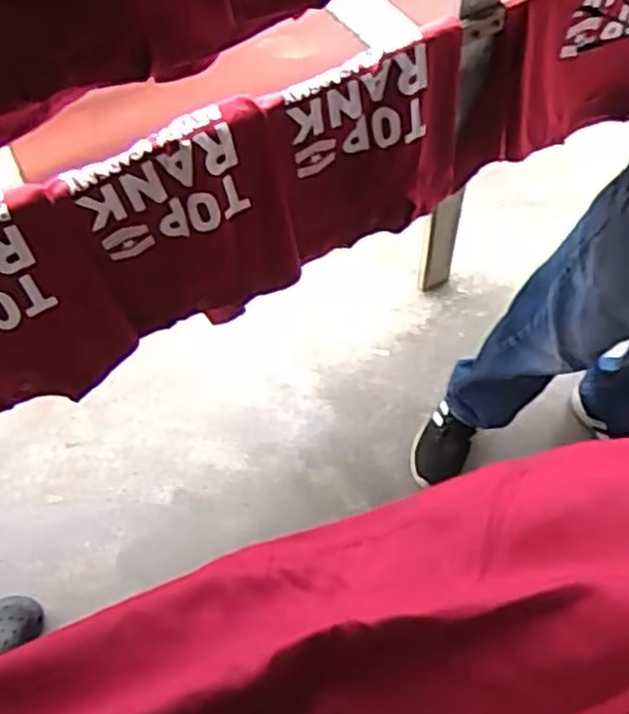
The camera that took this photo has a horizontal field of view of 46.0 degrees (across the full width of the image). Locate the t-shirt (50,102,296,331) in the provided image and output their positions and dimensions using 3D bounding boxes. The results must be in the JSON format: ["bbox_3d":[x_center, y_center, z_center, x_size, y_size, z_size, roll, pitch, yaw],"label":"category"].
[{"bbox_3d":[-0.174,-0.177,1.115,0.293,0.349,0.036,-26,50,-8],"label":"t-shirt"}]

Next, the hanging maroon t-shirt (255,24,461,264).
[{"bbox_3d":[0.090,-0.315,1.177,0.314,0.326,0.092,-25,65,-14],"label":"hanging maroon t-shirt"}]

